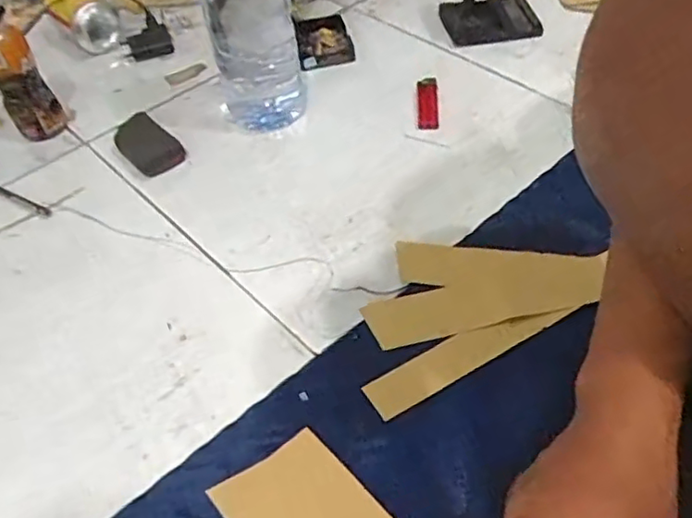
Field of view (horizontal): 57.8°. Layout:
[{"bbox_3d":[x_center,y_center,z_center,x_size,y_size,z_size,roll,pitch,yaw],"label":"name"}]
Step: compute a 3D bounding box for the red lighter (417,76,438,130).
[{"bbox_3d":[0.089,-0.172,0.688,0.021,0.013,0.080,0,48,5],"label":"red lighter"}]

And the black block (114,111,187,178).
[{"bbox_3d":[-0.215,-0.124,0.676,0.053,0.016,0.094,-33,53,-22],"label":"black block"}]

